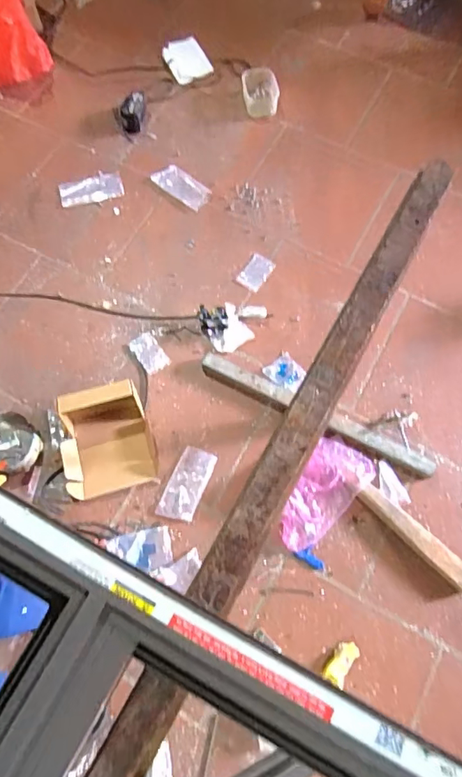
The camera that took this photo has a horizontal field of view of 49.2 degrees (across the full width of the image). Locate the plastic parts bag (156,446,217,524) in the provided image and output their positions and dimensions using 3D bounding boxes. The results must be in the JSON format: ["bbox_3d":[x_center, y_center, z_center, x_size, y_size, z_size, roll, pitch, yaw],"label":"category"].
[{"bbox_3d":[-0.108,0.239,1.262,0.088,0.009,0.183,21,71,7],"label":"plastic parts bag"}]

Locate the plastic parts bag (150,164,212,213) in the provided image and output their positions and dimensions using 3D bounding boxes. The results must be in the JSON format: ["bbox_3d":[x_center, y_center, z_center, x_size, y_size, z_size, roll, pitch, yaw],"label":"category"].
[{"bbox_3d":[-0.152,-0.639,1.585,0.170,0.035,0.090,34,73,11],"label":"plastic parts bag"}]

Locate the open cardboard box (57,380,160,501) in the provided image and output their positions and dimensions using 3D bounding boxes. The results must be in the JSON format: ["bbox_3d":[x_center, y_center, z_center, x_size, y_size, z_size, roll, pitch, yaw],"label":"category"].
[{"bbox_3d":[-0.314,0.126,1.241,0.226,0.125,0.232,-14,70,-6],"label":"open cardboard box"}]

